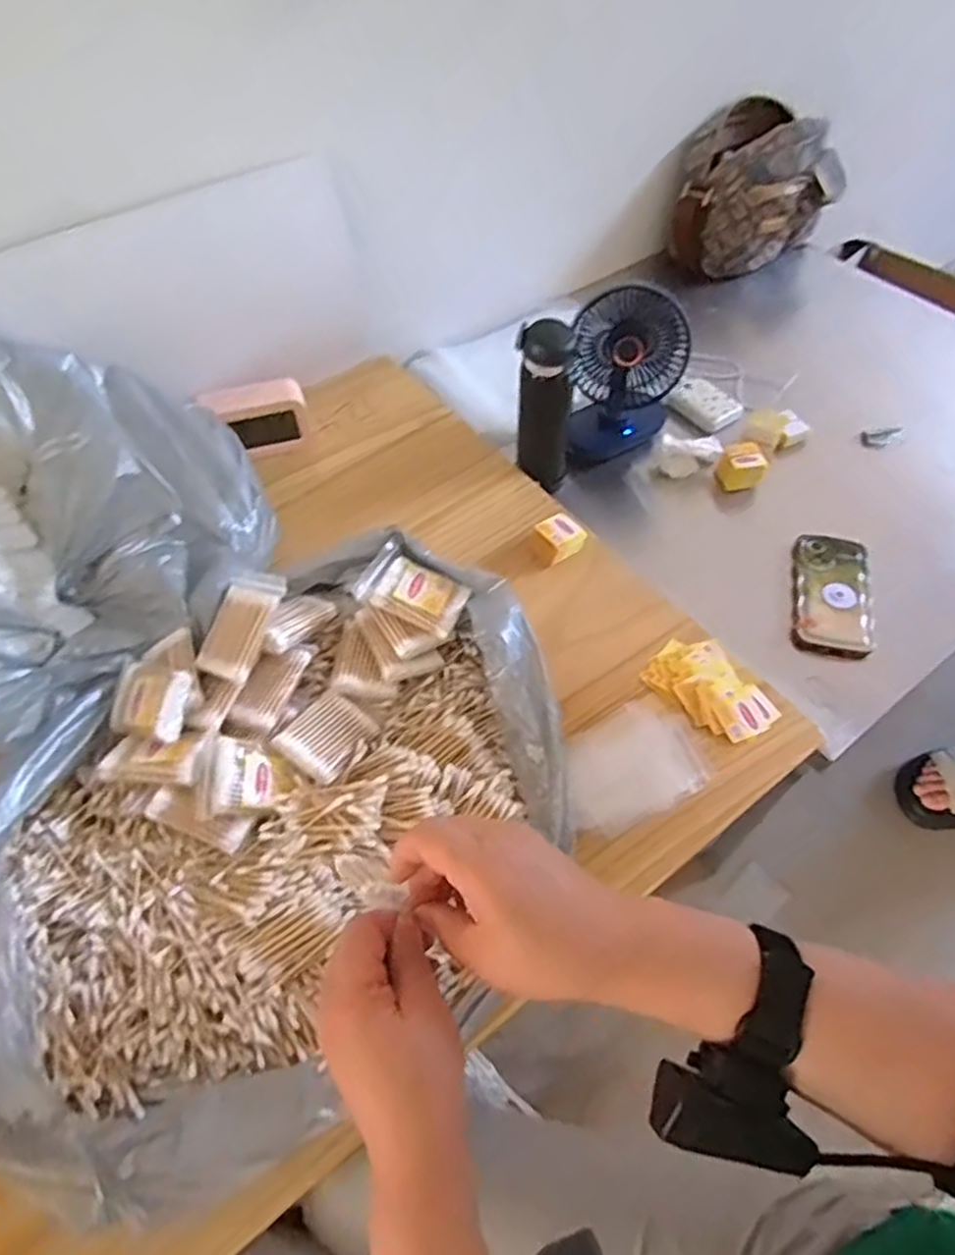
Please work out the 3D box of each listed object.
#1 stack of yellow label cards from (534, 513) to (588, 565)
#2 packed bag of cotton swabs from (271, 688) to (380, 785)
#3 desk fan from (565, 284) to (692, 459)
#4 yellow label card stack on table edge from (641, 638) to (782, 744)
[{"bbox_3d":[0.093,-0.100,0.807,0.045,0.026,0.043,-27,58,-16],"label":"stack of yellow label cards"},{"bbox_3d":[-0.121,0.086,0.585,0.056,0.015,0.071,36,44,5],"label":"packed bag of cotton swabs"},{"bbox_3d":[0.194,-0.320,0.953,0.148,0.184,0.102,3,55,4],"label":"desk fan"},{"bbox_3d":[0.228,0.059,0.716,0.079,0.013,0.122,-30,59,-18],"label":"yellow label card stack on table edge"}]

